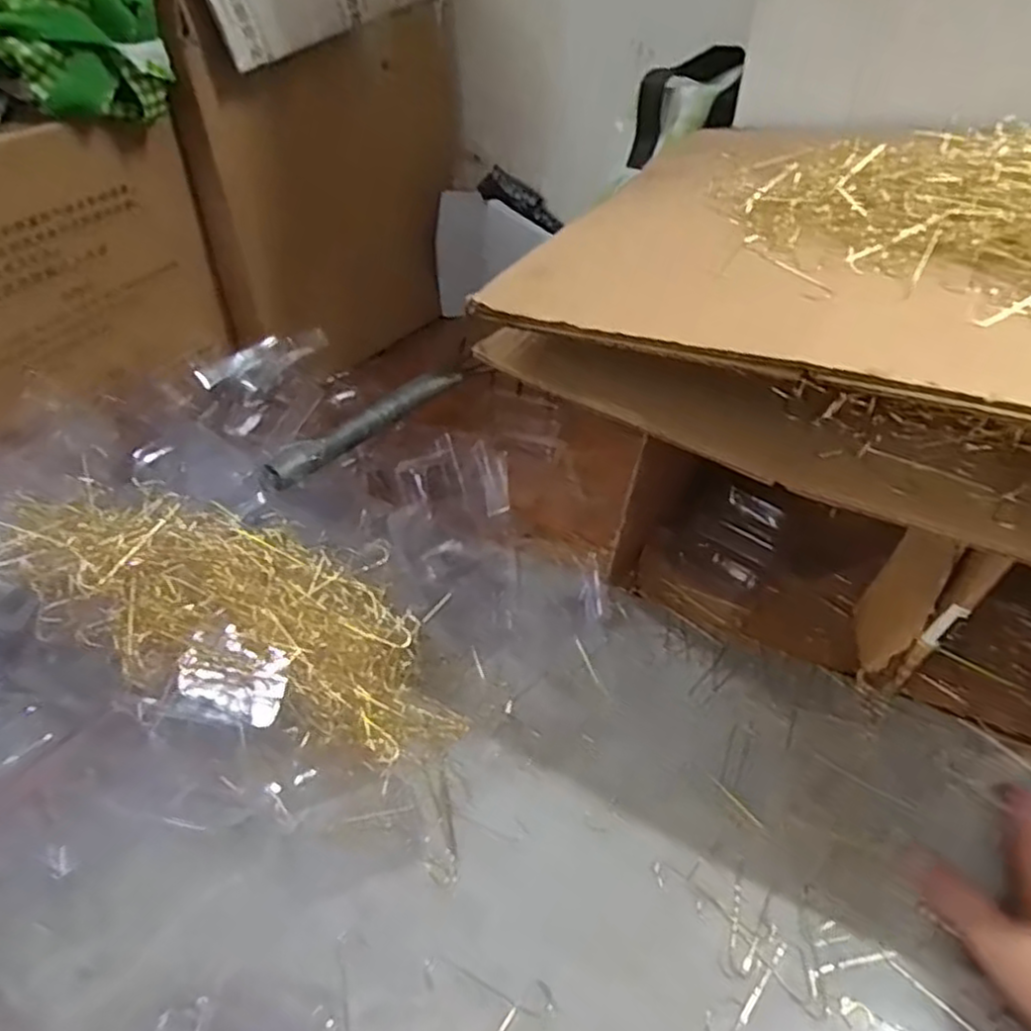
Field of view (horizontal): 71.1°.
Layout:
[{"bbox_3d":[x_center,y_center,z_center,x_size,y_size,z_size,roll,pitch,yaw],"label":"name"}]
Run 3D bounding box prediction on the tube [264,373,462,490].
[{"bbox_3d":[-0.123,-0.081,0.604,0.022,0.030,0.214,24,47,25],"label":"tube"}]

